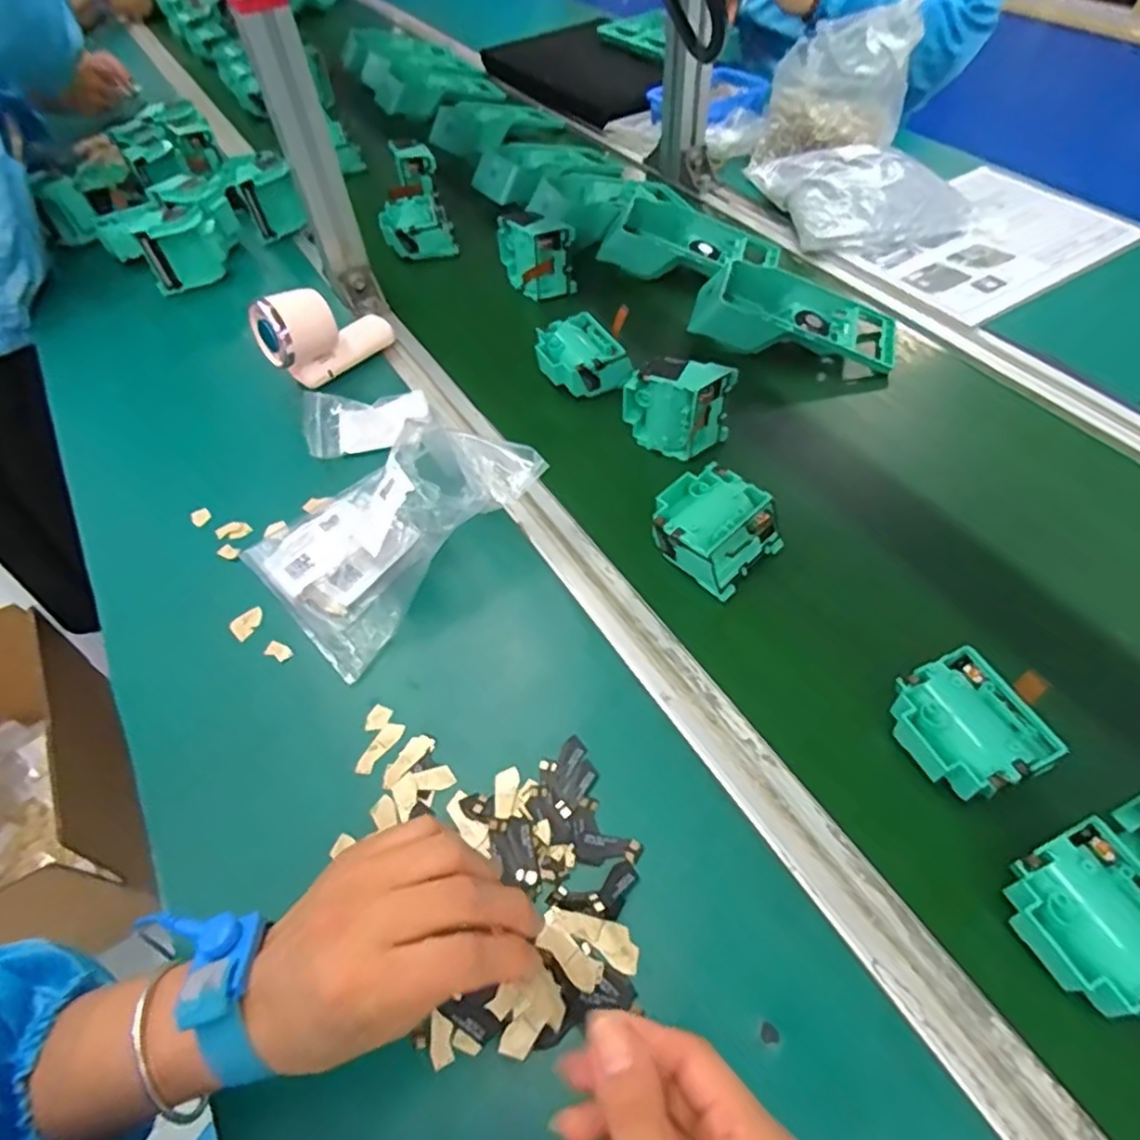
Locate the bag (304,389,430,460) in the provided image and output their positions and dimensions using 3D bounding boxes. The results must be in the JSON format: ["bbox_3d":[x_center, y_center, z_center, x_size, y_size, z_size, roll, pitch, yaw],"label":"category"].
[{"bbox_3d":[-0.176,-0.133,0.601,0.102,0.022,0.068,-15,54,-7],"label":"bag"}]

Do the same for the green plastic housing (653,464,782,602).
[{"bbox_3d":[0.103,-0.032,0.499,0.077,0.037,0.081,-39,60,-22],"label":"green plastic housing"}]

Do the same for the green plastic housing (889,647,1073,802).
[{"bbox_3d":[0.224,0.093,0.394,0.069,0.032,0.073,-24,55,-13],"label":"green plastic housing"}]

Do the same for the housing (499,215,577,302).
[{"bbox_3d":[-0.034,-0.332,0.723,0.064,0.075,0.060,-21,51,-8],"label":"housing"}]

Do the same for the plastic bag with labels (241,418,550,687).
[{"bbox_3d":[-0.133,-0.041,0.503,0.189,0.071,0.141,-40,60,-23],"label":"plastic bag with labels"}]

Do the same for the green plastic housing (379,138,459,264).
[{"bbox_3d":[-0.184,-0.439,0.818,0.081,0.052,0.155,-8,75,-1],"label":"green plastic housing"}]

